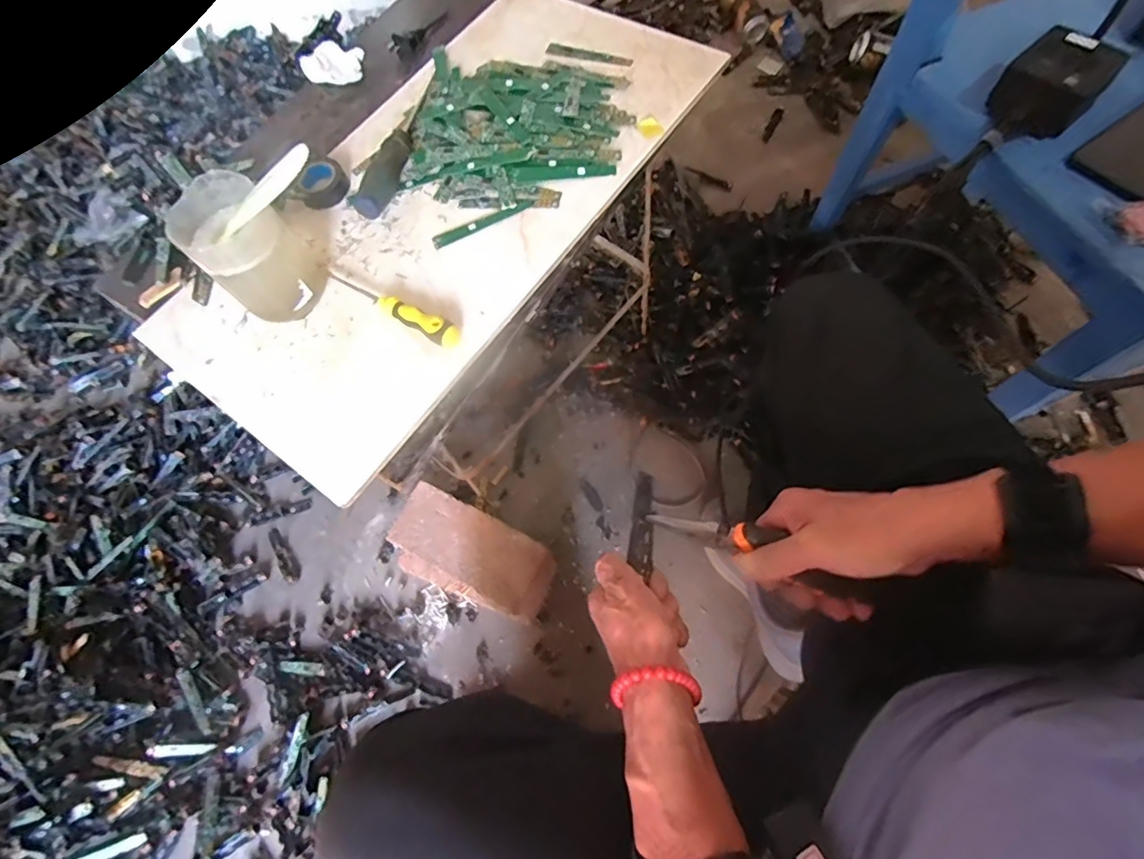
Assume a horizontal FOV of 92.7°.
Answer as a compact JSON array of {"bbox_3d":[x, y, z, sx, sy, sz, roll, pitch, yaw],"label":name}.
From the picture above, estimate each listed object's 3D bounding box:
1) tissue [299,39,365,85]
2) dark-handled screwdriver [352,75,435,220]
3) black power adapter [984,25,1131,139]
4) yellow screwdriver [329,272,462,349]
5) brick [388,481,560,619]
[{"bbox_3d":[-0.283,-0.432,0.643,0.067,0.020,0.051,-3,66,6],"label":"tissue"},{"bbox_3d":[-0.173,-0.290,0.558,0.027,0.029,0.189,14,68,13],"label":"dark-handled screwdriver"},{"bbox_3d":[0.451,-0.324,0.515,0.078,0.054,0.070,40,76,21],"label":"black power adapter"},{"bbox_3d":[-0.160,-0.115,0.485,0.151,0.024,0.021,32,73,19],"label":"yellow screwdriver"},{"bbox_3d":[-0.143,0.190,0.816,0.240,0.096,0.122,22,70,16],"label":"brick"}]

